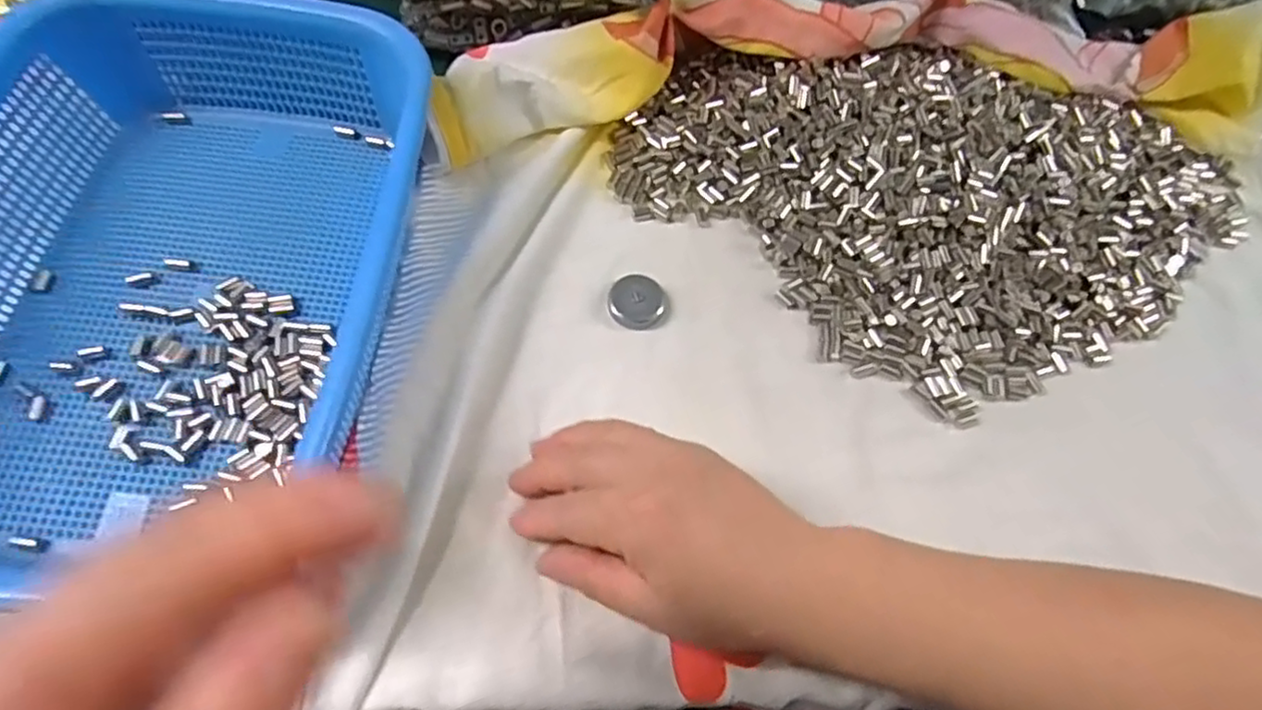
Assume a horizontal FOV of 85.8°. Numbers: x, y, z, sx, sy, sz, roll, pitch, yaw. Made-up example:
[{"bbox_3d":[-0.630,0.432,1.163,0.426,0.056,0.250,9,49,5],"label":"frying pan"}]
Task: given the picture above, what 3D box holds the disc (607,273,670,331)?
[{"bbox_3d":[0.005,-0.029,0.358,0.031,0.010,0.028,16,65,4],"label":"disc"}]

